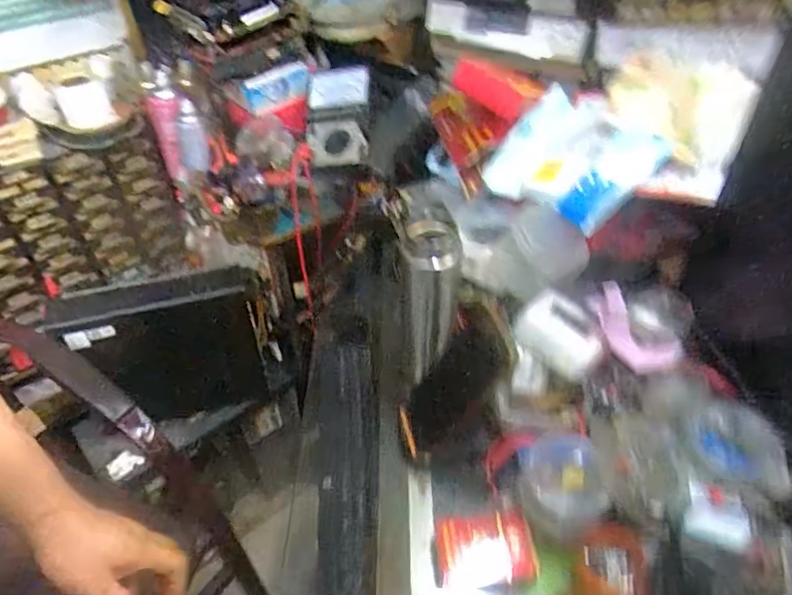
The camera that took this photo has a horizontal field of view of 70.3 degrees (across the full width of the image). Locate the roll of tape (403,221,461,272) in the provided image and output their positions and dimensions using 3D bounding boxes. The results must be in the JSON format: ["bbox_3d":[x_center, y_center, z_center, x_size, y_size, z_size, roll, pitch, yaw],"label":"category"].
[{"bbox_3d":[0.036,-0.052,0.561,0.055,0.019,0.060,-1,43,1],"label":"roll of tape"}]

